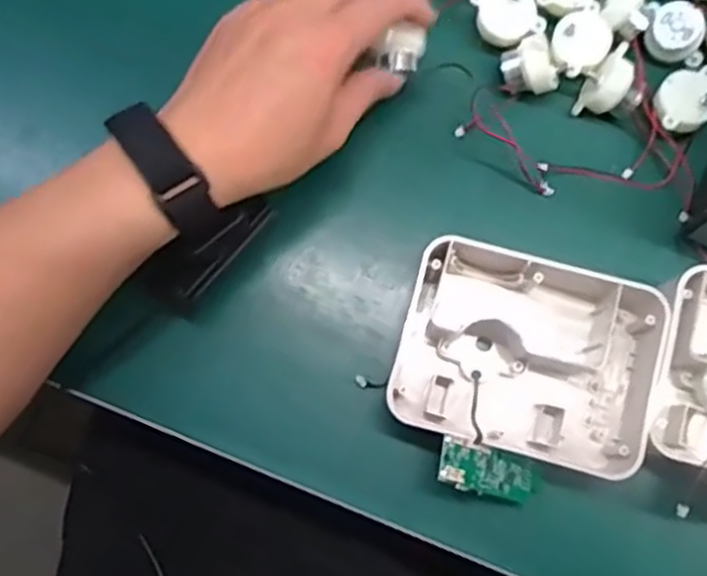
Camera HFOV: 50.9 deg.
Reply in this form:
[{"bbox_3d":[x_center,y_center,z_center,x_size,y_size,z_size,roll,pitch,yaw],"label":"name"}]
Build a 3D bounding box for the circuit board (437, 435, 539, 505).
[{"bbox_3d":[0.070,0.093,0.371,0.064,0.009,0.023,21,76,-30],"label":"circuit board"}]

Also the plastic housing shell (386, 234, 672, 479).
[{"bbox_3d":[0.090,0.035,0.394,0.128,0.045,0.103,13,78,4],"label":"plastic housing shell"}]

